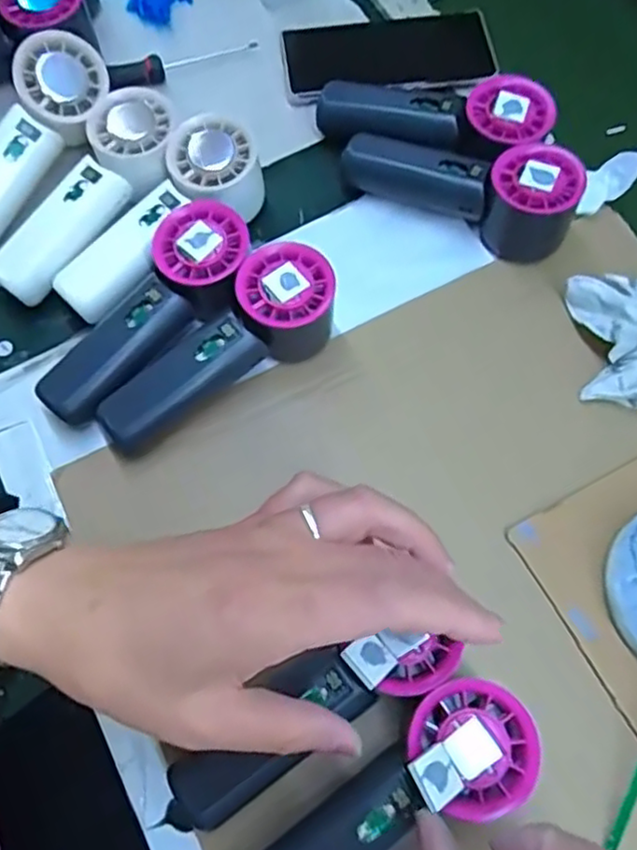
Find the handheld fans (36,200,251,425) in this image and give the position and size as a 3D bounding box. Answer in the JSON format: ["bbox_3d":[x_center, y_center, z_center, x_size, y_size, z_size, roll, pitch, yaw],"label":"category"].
[{"bbox_3d":[-0.097,-0.061,0.398,0.062,0.053,0.150,34,73,13],"label":"handheld fans"}]

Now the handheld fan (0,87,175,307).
[{"bbox_3d":[-0.142,-0.143,0.431,0.061,0.052,0.154,29,72,11],"label":"handheld fan"}]

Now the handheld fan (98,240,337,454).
[{"bbox_3d":[-0.061,-0.046,0.394,0.154,0.051,0.051,-32,72,-11],"label":"handheld fan"}]

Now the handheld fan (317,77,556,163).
[{"bbox_3d":[0.076,-0.209,0.454,0.155,0.051,0.059,17,70,7],"label":"handheld fan"}]

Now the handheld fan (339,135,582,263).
[{"bbox_3d":[0.092,-0.160,0.435,0.150,0.051,0.049,20,70,8],"label":"handheld fan"}]

